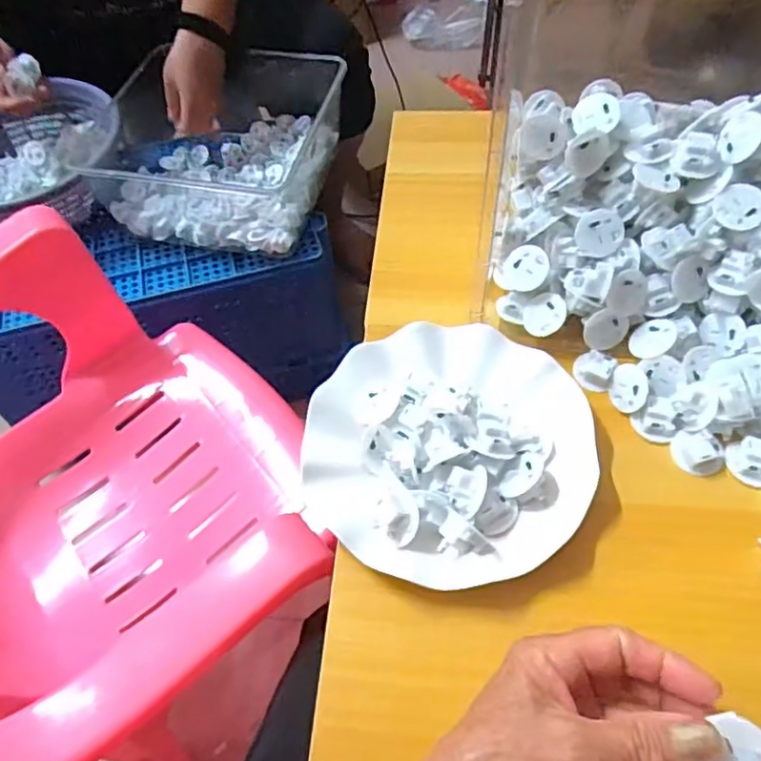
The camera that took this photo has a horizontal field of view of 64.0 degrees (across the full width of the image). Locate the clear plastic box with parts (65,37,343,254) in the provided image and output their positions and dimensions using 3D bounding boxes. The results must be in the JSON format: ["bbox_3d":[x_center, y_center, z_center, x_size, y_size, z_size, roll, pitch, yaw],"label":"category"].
[{"bbox_3d":[-0.230,-0.348,0.896,0.326,0.134,0.334,8,58,7],"label":"clear plastic box with parts"}]

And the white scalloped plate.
[{"bbox_3d":[0.044,0.036,0.392,0.178,0.030,0.176,-1,57,2],"label":"white scalloped plate"}]

